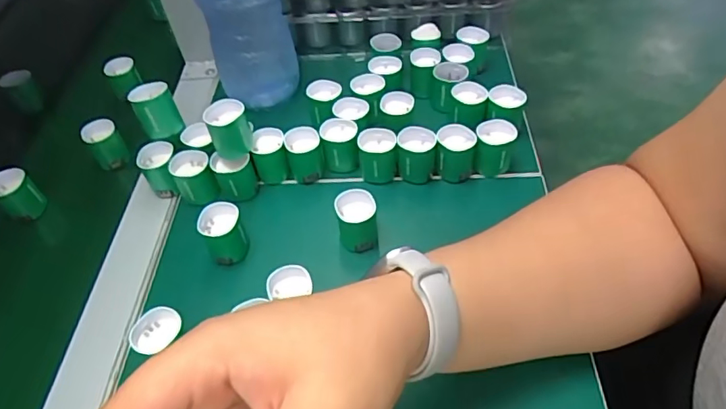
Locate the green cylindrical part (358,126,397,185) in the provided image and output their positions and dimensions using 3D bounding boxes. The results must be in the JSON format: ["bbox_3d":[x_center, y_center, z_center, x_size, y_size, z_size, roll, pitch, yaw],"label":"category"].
[{"bbox_3d":[0.012,-0.039,0.410,0.029,0.035,0.029,-1,48,1],"label":"green cylindrical part"}]

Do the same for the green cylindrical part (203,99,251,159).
[{"bbox_3d":[-0.104,-0.058,0.391,0.029,0.038,0.025,-16,50,-12],"label":"green cylindrical part"}]

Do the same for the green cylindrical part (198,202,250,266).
[{"bbox_3d":[-0.101,0.024,0.371,0.029,0.037,0.034,-17,50,-13],"label":"green cylindrical part"}]

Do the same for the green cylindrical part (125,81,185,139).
[{"bbox_3d":[-0.165,-0.075,0.405,0.030,0.033,0.029,-1,48,1],"label":"green cylindrical part"}]

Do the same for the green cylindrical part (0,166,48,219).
[{"bbox_3d":[-0.289,-0.009,0.425,0.026,0.039,0.031,32,56,27],"label":"green cylindrical part"}]

